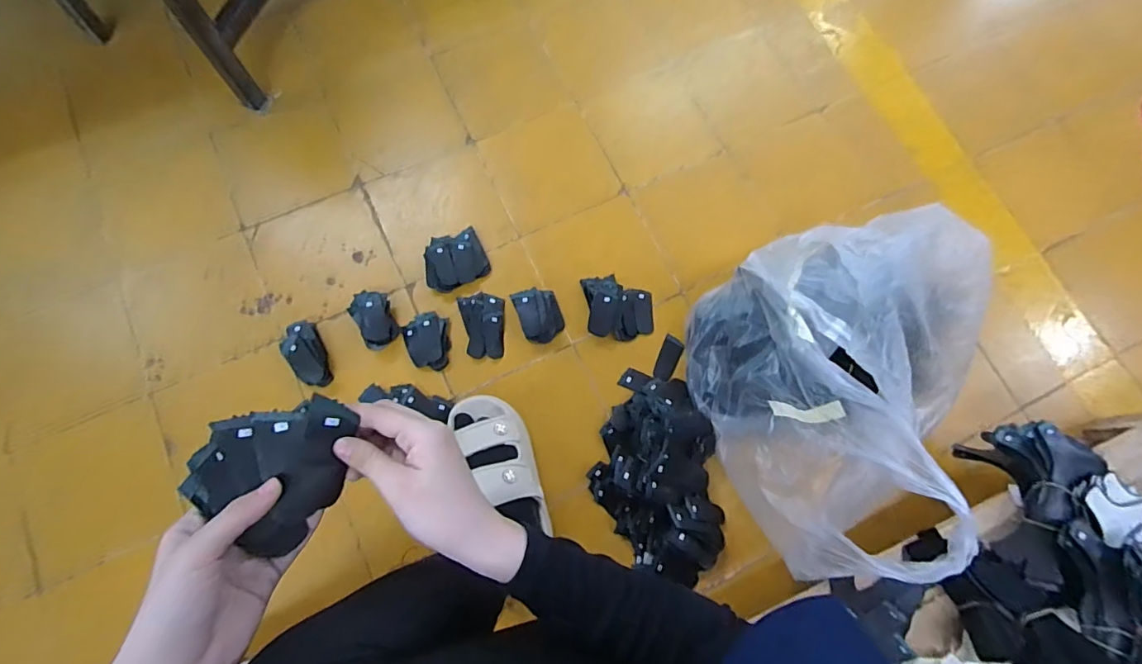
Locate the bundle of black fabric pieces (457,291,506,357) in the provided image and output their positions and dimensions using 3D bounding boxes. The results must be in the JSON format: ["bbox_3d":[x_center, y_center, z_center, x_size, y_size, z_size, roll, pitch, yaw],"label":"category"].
[{"bbox_3d":[-0.132,-0.010,0.786,0.065,0.013,0.103,-12,77,-4],"label":"bundle of black fabric pieces"}]

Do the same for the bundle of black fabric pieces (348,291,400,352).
[{"bbox_3d":[-0.303,-0.021,0.786,0.059,0.028,0.088,-32,80,-8],"label":"bundle of black fabric pieces"}]

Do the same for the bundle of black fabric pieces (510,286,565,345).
[{"bbox_3d":[-0.050,-0.030,0.804,0.068,0.035,0.093,-21,78,-6],"label":"bundle of black fabric pieces"}]

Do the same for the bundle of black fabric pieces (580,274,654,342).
[{"bbox_3d":[0.078,-0.041,0.814,0.108,0.030,0.105,-6,77,-3],"label":"bundle of black fabric pieces"}]

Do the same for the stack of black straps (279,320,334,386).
[{"bbox_3d":[-0.402,0.035,0.773,0.056,0.027,0.106,-29,79,-8],"label":"stack of black straps"}]

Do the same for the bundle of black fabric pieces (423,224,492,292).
[{"bbox_3d":[-0.191,-0.116,0.827,0.098,0.028,0.088,-25,79,-7],"label":"bundle of black fabric pieces"}]

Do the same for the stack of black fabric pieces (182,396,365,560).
[{"bbox_3d":[-0.194,0.089,0.344,0.101,0.025,0.083,-35,94,-17],"label":"stack of black fabric pieces"}]

